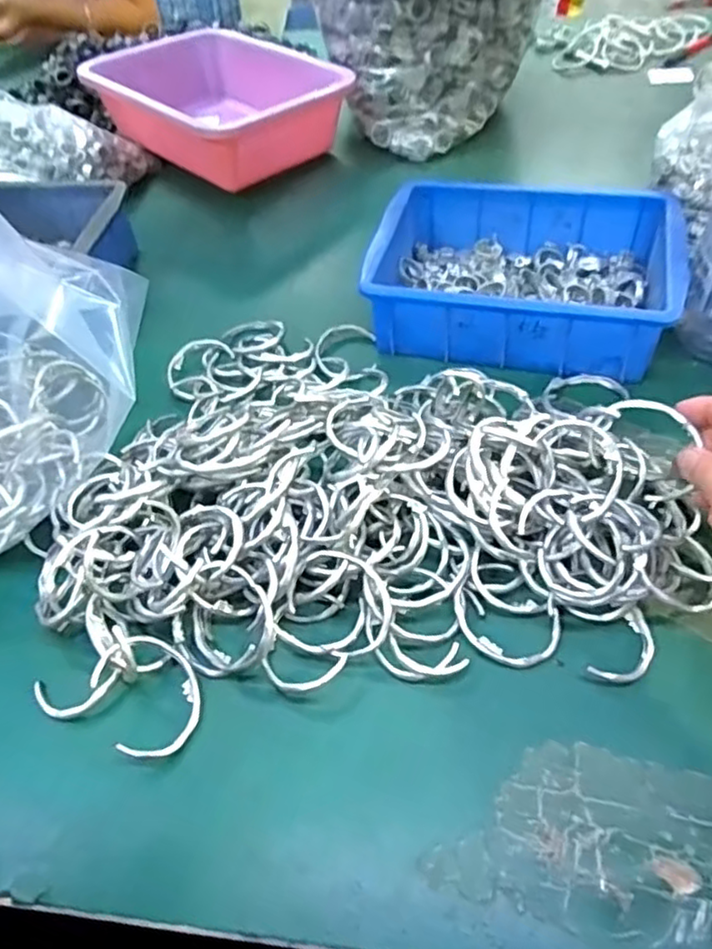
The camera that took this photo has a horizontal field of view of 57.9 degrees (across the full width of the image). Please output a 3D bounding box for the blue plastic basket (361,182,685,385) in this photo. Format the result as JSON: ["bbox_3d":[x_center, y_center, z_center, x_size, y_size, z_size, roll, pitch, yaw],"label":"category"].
[{"bbox_3d":[0.142,-0.174,0.557,0.237,0.069,0.169,11,53,14],"label":"blue plastic basket"}]

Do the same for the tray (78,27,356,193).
[{"bbox_3d":[-0.173,-0.465,0.812,0.296,0.085,0.221,35,62,28],"label":"tray"}]

